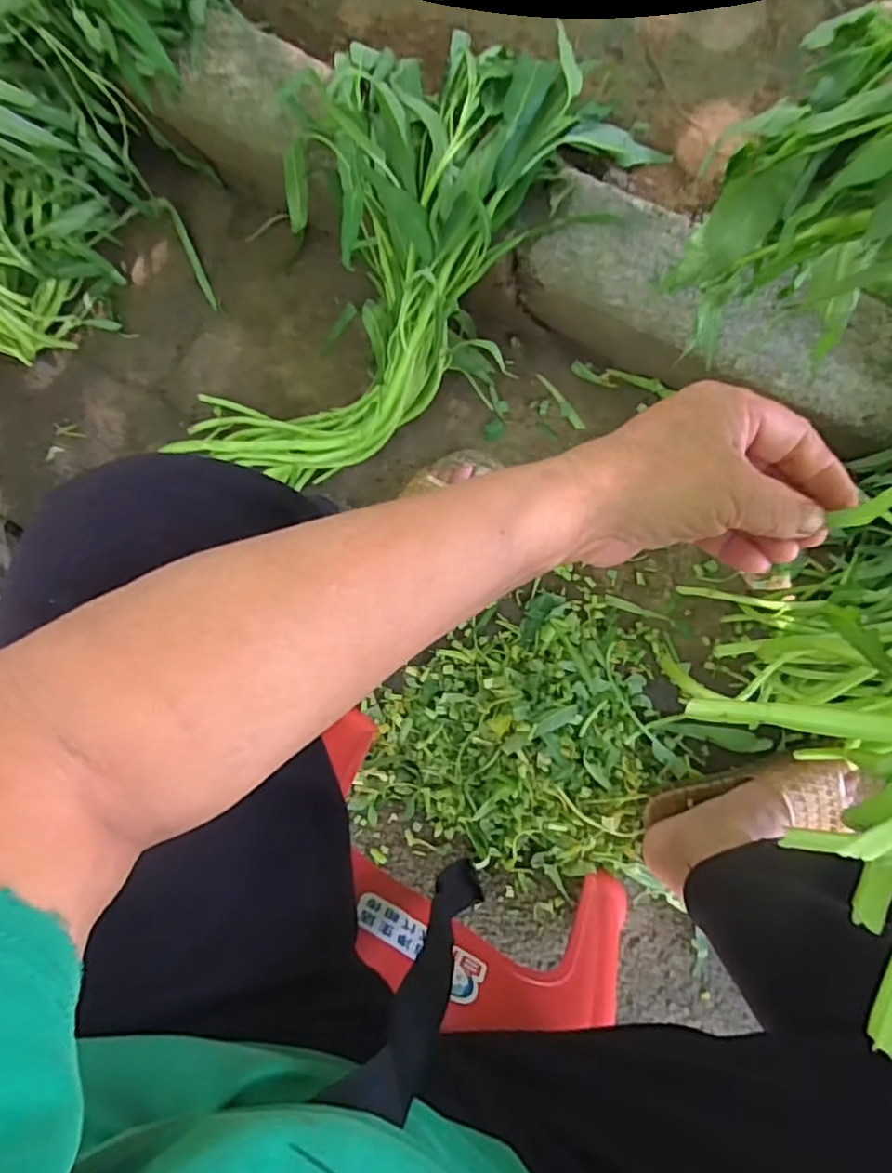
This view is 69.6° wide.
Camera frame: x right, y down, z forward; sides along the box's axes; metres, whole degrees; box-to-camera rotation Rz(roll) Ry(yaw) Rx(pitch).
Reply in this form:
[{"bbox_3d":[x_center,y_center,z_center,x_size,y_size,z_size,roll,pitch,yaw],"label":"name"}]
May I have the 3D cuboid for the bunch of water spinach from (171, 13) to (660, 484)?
[{"bbox_3d":[-0.066,-0.288,0.638,0.261,0.164,0.489,43,120,5],"label":"bunch of water spinach"}]

